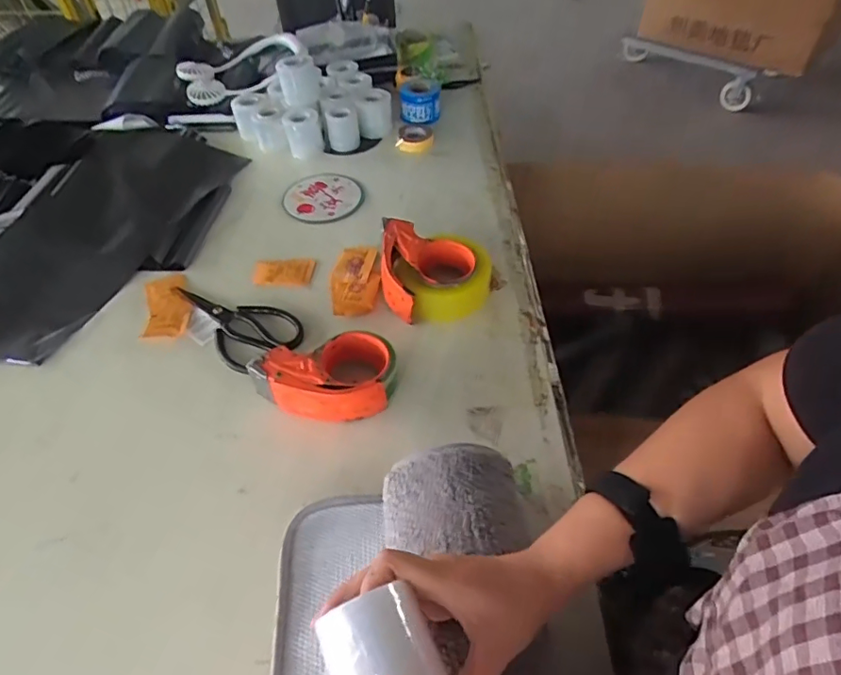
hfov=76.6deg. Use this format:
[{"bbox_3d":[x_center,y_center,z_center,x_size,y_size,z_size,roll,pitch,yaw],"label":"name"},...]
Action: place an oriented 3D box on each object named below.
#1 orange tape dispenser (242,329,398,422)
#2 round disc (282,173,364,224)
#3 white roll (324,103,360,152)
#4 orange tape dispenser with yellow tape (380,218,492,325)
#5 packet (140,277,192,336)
[{"bbox_3d":[-0.112,0.046,0.620,0.160,0.062,0.094,-5,50,-2],"label":"orange tape dispenser"},{"bbox_3d":[-0.163,-0.243,0.909,0.126,0.013,0.146,1,50,4],"label":"round disc"},{"bbox_3d":[-0.147,-0.399,1.018,0.059,0.070,0.064,-8,50,-4],"label":"white roll"},{"bbox_3d":[0.020,-0.091,0.728,0.150,0.056,0.146,0,50,3],"label":"orange tape dispenser with yellow tape"},{"bbox_3d":[-0.351,-0.045,0.739,0.060,0.012,0.122,-15,51,-10],"label":"packet"}]

